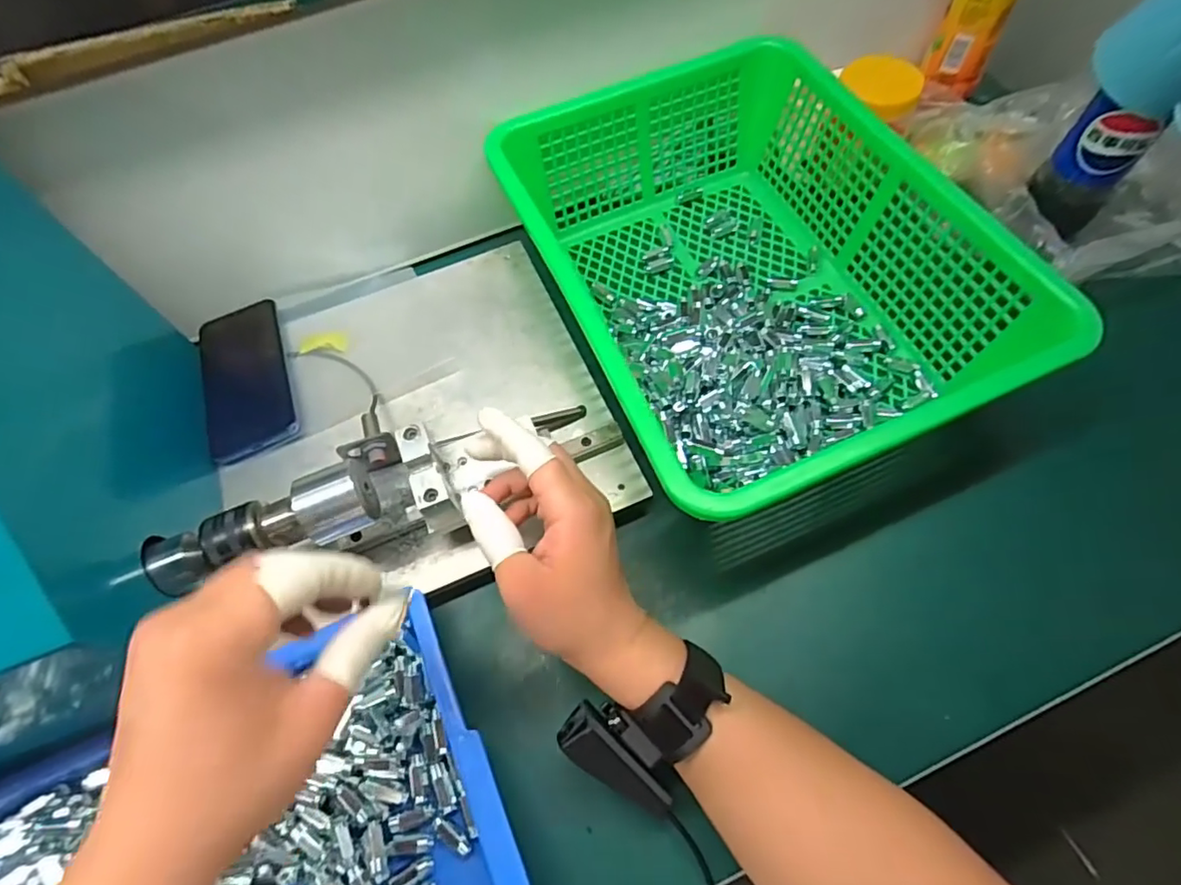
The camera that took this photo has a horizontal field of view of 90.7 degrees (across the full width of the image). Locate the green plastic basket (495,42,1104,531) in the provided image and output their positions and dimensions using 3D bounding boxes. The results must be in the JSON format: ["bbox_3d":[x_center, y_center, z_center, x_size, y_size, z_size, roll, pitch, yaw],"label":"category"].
[{"bbox_3d":[0.140,-0.146,0.484,0.328,0.125,0.386,-23,64,-8],"label":"green plastic basket"}]

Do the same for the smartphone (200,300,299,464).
[{"bbox_3d":[-0.292,-0.057,0.488,0.071,0.010,0.154,-23,64,-7],"label":"smartphone"}]

